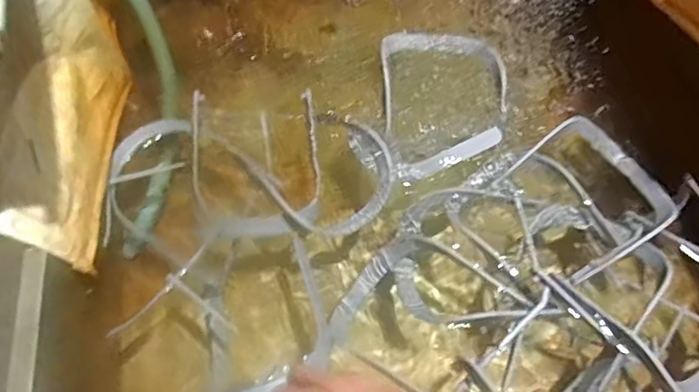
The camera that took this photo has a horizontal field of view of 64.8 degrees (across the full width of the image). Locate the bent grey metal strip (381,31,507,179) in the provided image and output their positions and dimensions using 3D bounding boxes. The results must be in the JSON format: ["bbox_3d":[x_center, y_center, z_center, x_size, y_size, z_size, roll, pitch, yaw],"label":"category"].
[{"bbox_3d":[0.133,-0.147,0.743,0.175,0.038,0.238,-2,62,-5],"label":"bent grey metal strip"}]

